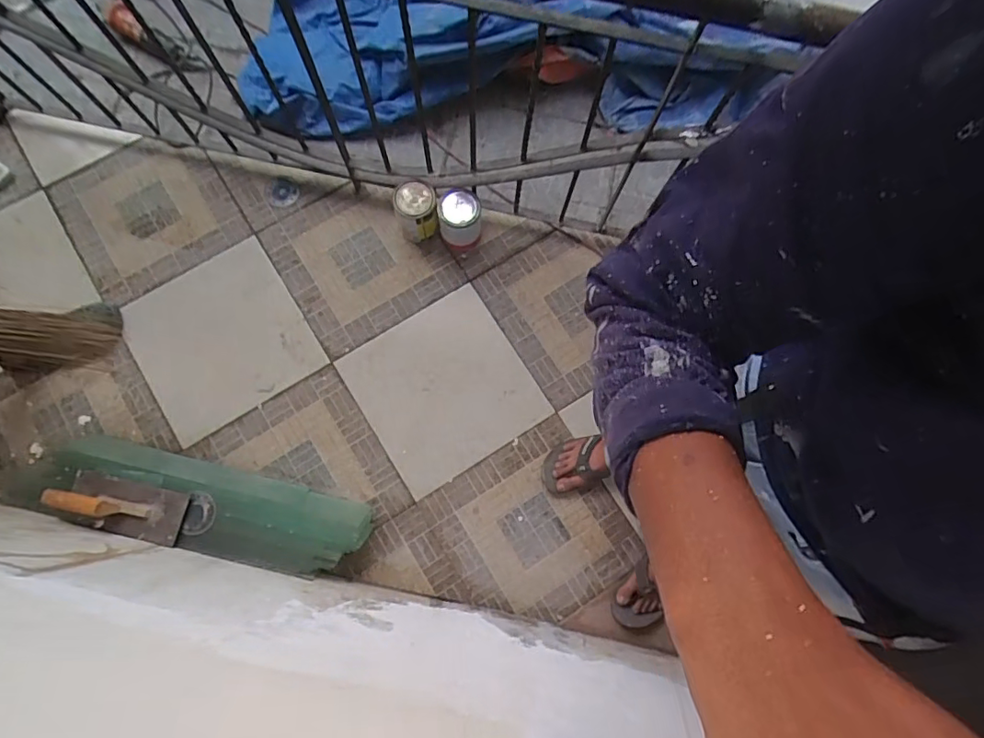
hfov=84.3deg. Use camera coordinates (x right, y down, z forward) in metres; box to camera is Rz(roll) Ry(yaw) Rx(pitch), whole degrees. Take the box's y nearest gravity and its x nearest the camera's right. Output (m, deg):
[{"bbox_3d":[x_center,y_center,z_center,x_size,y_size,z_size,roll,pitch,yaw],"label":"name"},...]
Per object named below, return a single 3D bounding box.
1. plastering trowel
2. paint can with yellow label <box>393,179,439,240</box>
[{"bbox_3d":[-0.758,0.280,1.097,0.237,0.087,0.102,13,78,0],"label":"plastering trowel"},{"bbox_3d":[-0.185,-0.388,1.333,0.098,0.133,0.106,1,78,-3],"label":"paint can with yellow label"}]

